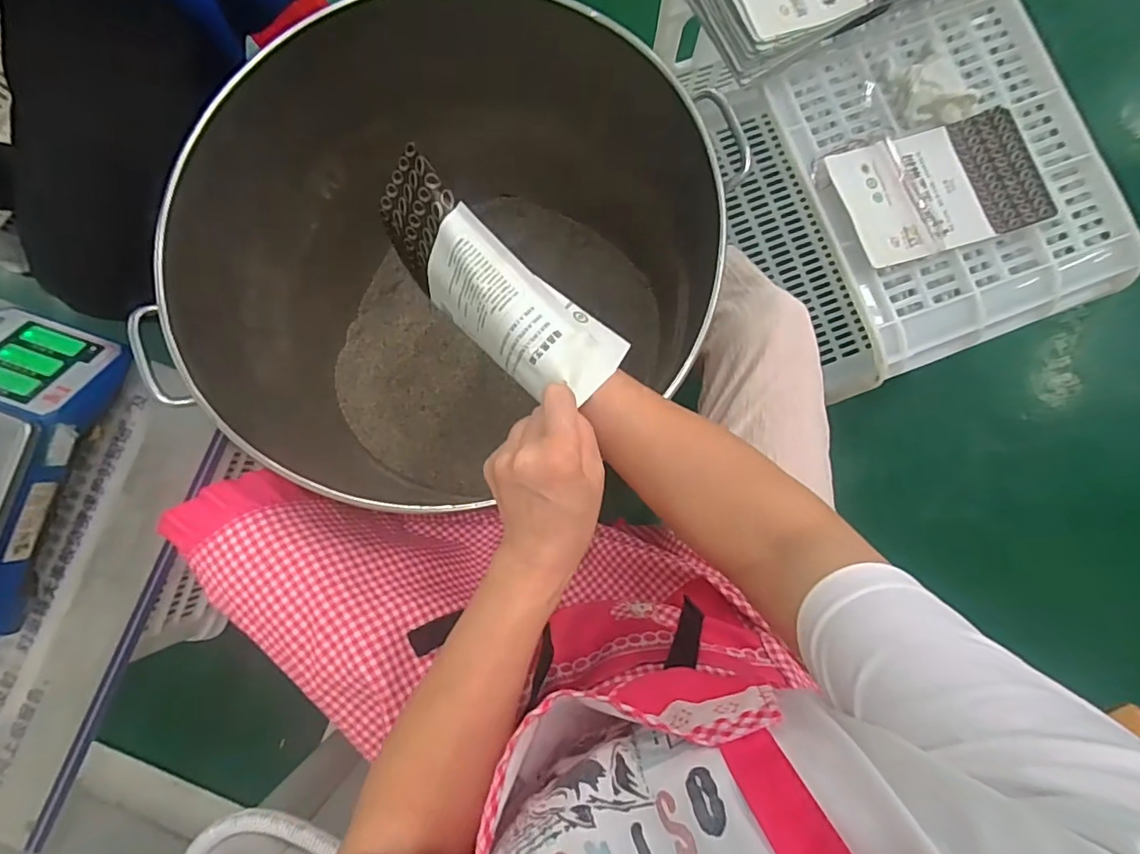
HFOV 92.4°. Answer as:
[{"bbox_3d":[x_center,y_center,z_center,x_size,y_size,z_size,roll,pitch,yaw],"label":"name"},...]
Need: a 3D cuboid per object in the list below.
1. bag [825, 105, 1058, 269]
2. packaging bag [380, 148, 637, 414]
[{"bbox_3d":[0.403,-0.260,0.592,0.218,0.014,0.136,-19,85,-8],"label":"bag"},{"bbox_3d":[-0.056,-0.099,0.399,0.203,0.048,0.078,42,86,-1],"label":"packaging bag"}]

